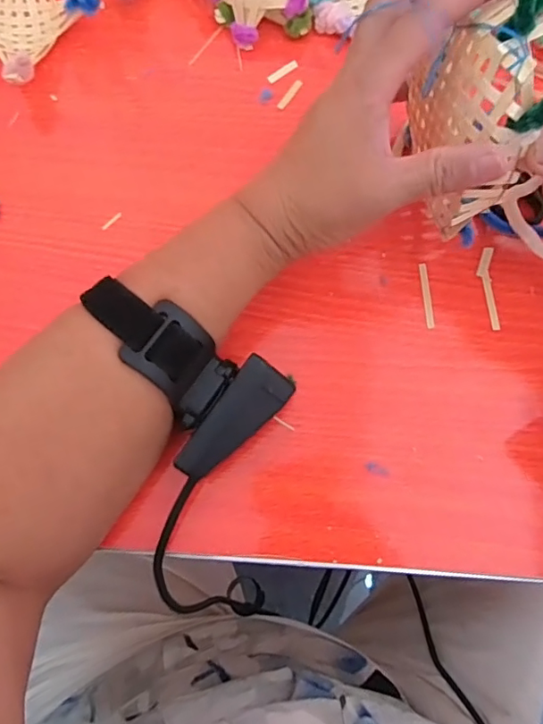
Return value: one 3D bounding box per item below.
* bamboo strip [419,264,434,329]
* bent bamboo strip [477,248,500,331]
[{"bbox_3d":[0.094,-0.040,0.314,0.005,0.004,0.041,-3,77,0],"label":"bamboo strip"},{"bbox_3d":[0.131,-0.045,0.315,0.010,0.004,0.052,1,77,0],"label":"bent bamboo strip"}]

